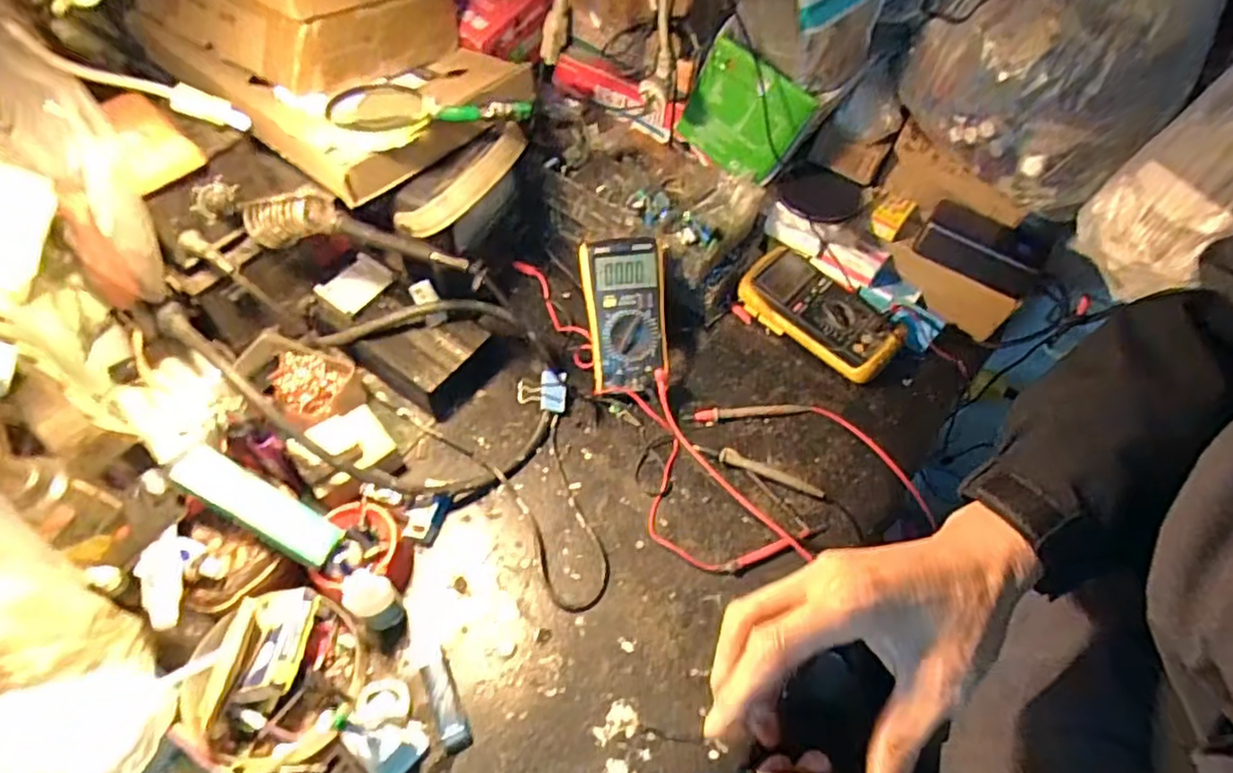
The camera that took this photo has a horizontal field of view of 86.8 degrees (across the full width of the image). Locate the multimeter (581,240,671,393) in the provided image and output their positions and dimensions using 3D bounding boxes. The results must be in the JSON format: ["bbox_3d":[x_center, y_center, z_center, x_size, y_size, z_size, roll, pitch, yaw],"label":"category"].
[{"bbox_3d":[0.010,-0.078,0.717,0.085,0.040,0.161,-5,98,-4],"label":"multimeter"}]

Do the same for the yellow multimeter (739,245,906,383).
[{"bbox_3d":[0.246,-0.089,0.781,0.186,0.051,0.099,40,63,21],"label":"yellow multimeter"}]

